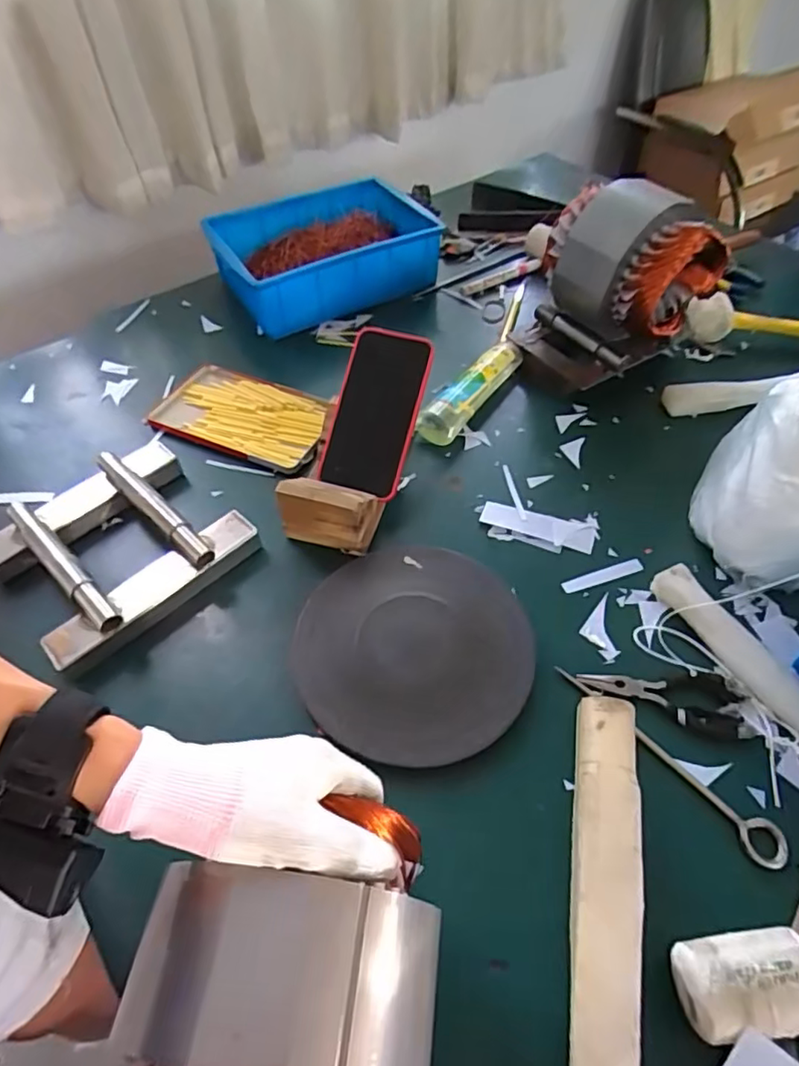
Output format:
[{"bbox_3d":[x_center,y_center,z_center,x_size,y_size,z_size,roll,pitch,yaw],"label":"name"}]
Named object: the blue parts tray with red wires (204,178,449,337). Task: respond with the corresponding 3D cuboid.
[{"bbox_3d":[-0.106,-0.385,0.828,0.287,0.104,0.198,-22,54,-17],"label":"blue parts tray with red wires"}]

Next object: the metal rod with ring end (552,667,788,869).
[{"bbox_3d":[0.191,0.168,0.438,0.187,0.006,0.030,37,59,26],"label":"metal rod with ring end"}]

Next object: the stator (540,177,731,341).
[{"bbox_3d":[0.262,-0.314,0.668,0.132,0.129,0.154,-25,55,-17],"label":"stator"}]

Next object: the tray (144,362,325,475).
[{"bbox_3d":[-0.174,-0.137,0.676,0.202,0.016,0.118,19,53,15],"label":"tray"}]

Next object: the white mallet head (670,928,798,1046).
[{"bbox_3d":[0.195,0.254,0.332,0.074,0.045,0.049,-4,50,-4],"label":"white mallet head"}]

